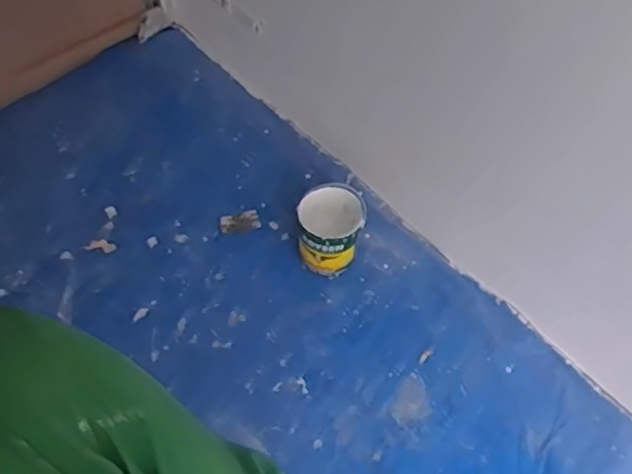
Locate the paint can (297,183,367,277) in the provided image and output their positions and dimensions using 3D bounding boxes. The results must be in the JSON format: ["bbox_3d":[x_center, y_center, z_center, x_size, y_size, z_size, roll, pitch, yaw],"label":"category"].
[{"bbox_3d":[0.041,-0.019,1.755,0.178,0.196,0.205,6,58,3],"label":"paint can"}]

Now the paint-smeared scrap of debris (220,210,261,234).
[{"bbox_3d":[-0.223,-0.042,1.876,0.114,0.014,0.063,-14,59,-9],"label":"paint-smeared scrap of debris"}]

